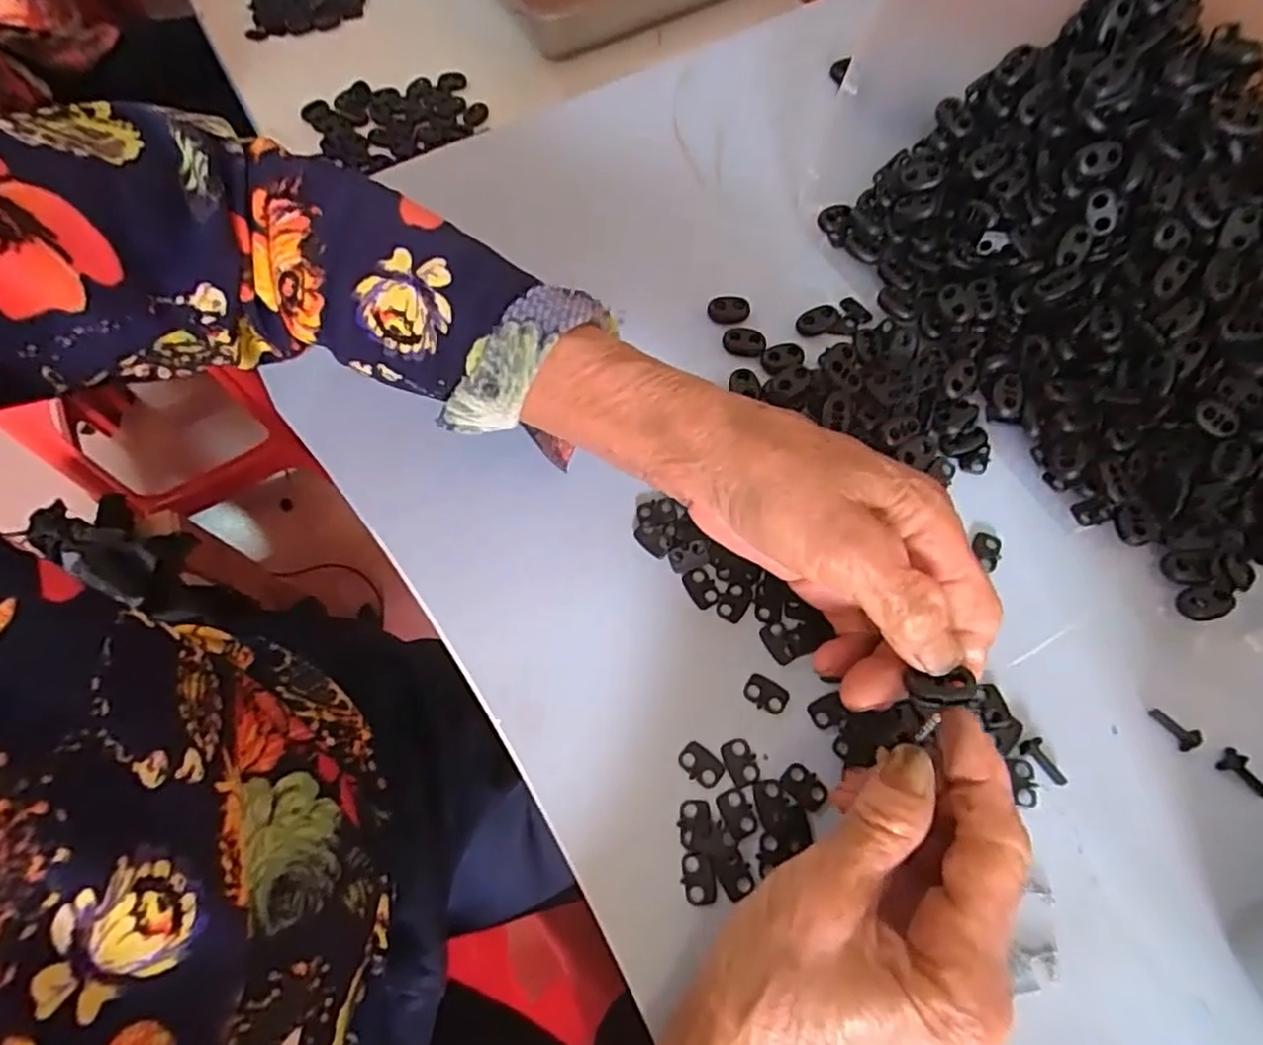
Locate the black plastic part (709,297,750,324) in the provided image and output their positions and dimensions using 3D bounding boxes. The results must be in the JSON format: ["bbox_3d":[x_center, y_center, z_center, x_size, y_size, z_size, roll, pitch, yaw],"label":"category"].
[{"bbox_3d":[0.052,-0.112,0.359,0.022,0.006,0.014,-10,68,-2],"label":"black plastic part"}]

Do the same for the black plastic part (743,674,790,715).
[{"bbox_3d":[0.058,0.073,0.288,0.019,0.004,0.012,28,71,13],"label":"black plastic part"}]

